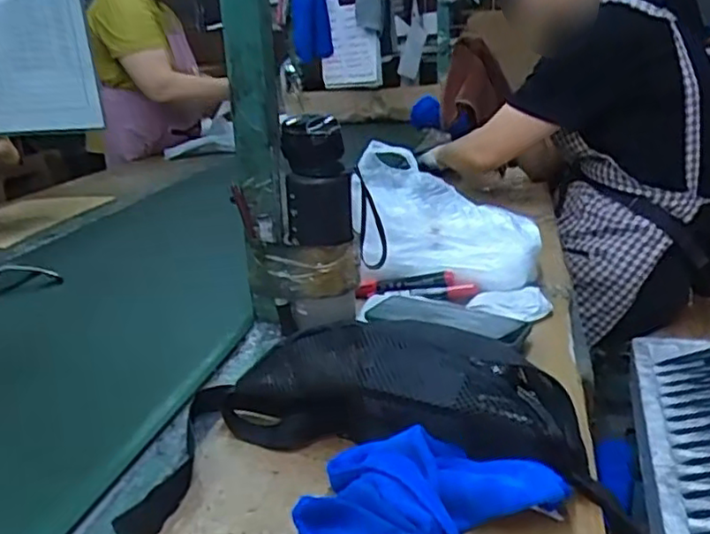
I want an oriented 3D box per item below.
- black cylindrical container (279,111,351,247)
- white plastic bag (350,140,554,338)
[{"bbox_3d":[-0.042,-0.088,0.691,0.067,0.126,0.058,-7,20,-11],"label":"black cylindrical container"},{"bbox_3d":[0.114,-0.037,0.791,0.228,0.159,0.193,-2,20,5],"label":"white plastic bag"}]

